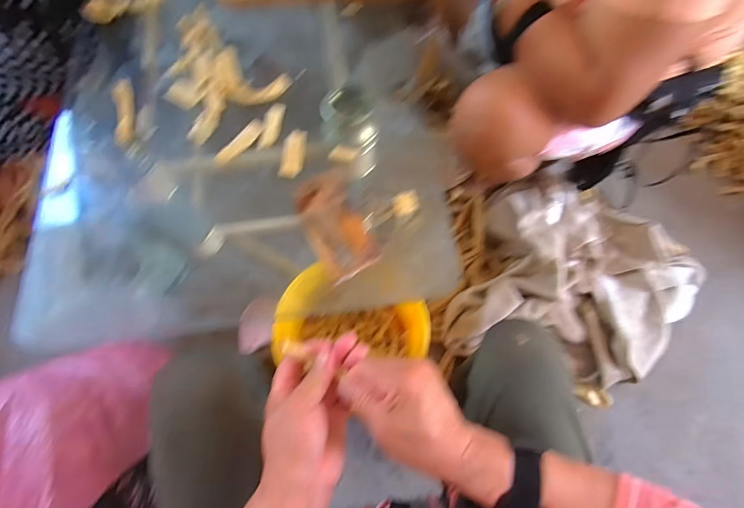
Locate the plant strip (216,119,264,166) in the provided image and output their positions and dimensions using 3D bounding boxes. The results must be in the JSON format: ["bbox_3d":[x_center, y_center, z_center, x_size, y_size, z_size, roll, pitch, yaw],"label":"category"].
[{"bbox_3d":[-0.173,-0.147,0.517,0.019,0.004,0.083,37,66,-7],"label":"plant strip"}]

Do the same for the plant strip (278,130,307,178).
[{"bbox_3d":[-0.102,-0.132,0.515,0.031,0.017,0.065,3,66,0],"label":"plant strip"}]

